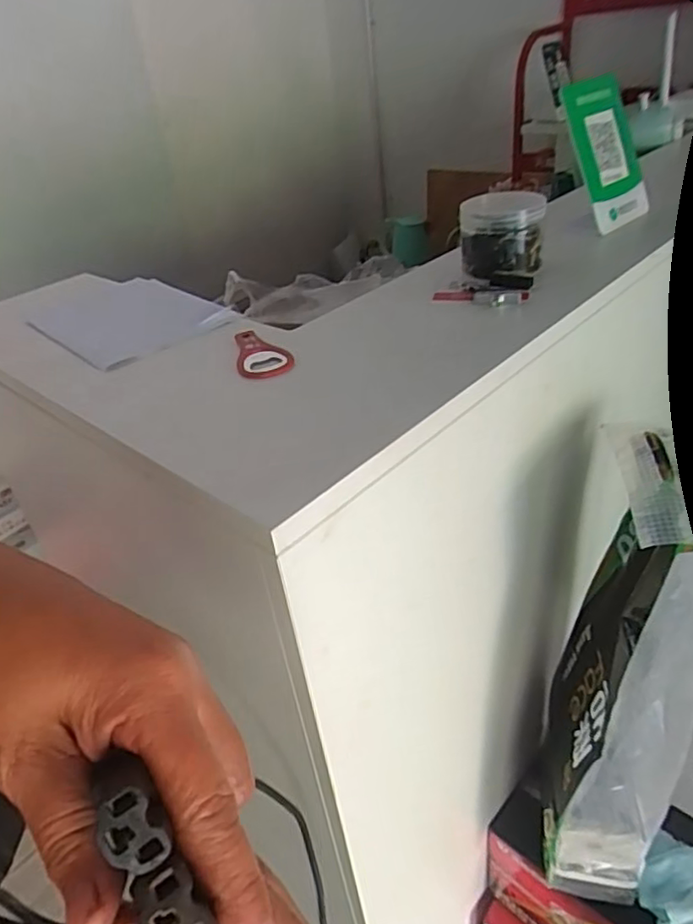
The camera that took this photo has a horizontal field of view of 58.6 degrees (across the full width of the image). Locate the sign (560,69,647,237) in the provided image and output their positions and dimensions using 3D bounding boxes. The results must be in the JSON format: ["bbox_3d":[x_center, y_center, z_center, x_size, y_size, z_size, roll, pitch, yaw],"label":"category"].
[{"bbox_3d":[0.299,-0.355,0.713,0.111,0.162,0.015,-33,17,-29],"label":"sign"}]

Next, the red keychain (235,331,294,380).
[{"bbox_3d":[-0.081,-0.090,0.526,0.043,0.008,0.090,-33,46,-26],"label":"red keychain"}]

